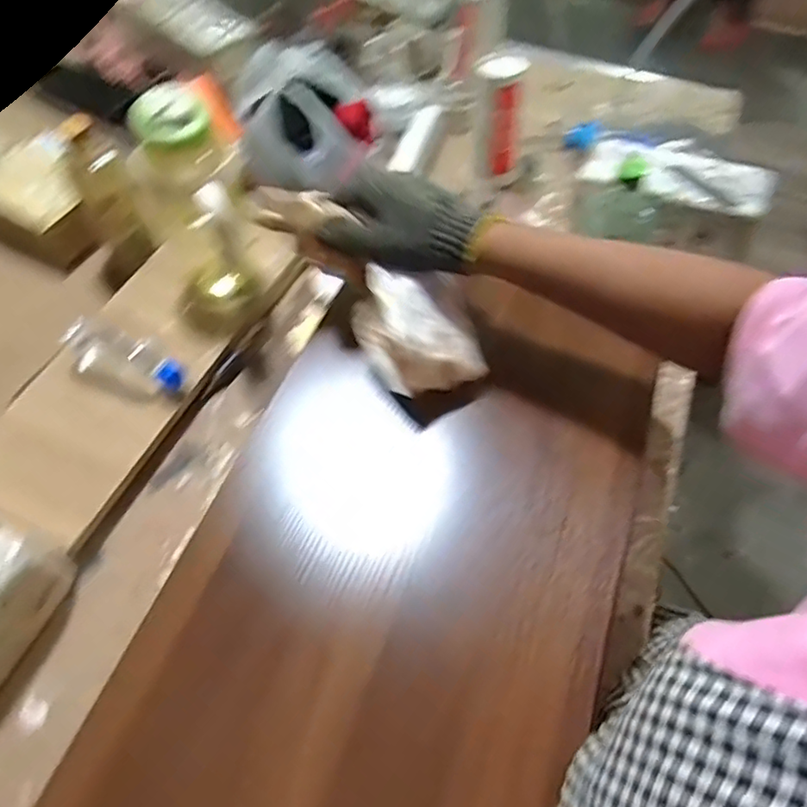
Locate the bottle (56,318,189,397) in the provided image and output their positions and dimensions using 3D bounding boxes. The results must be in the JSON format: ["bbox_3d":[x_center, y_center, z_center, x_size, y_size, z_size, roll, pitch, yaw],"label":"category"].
[{"bbox_3d":[-0.325,-0.048,0.701,0.151,0.039,0.056,25,61,13],"label":"bottle"}]

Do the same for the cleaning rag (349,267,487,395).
[{"bbox_3d":[0.011,-0.065,0.523,0.080,0.068,0.103,-28,62,-16],"label":"cleaning rag"}]

